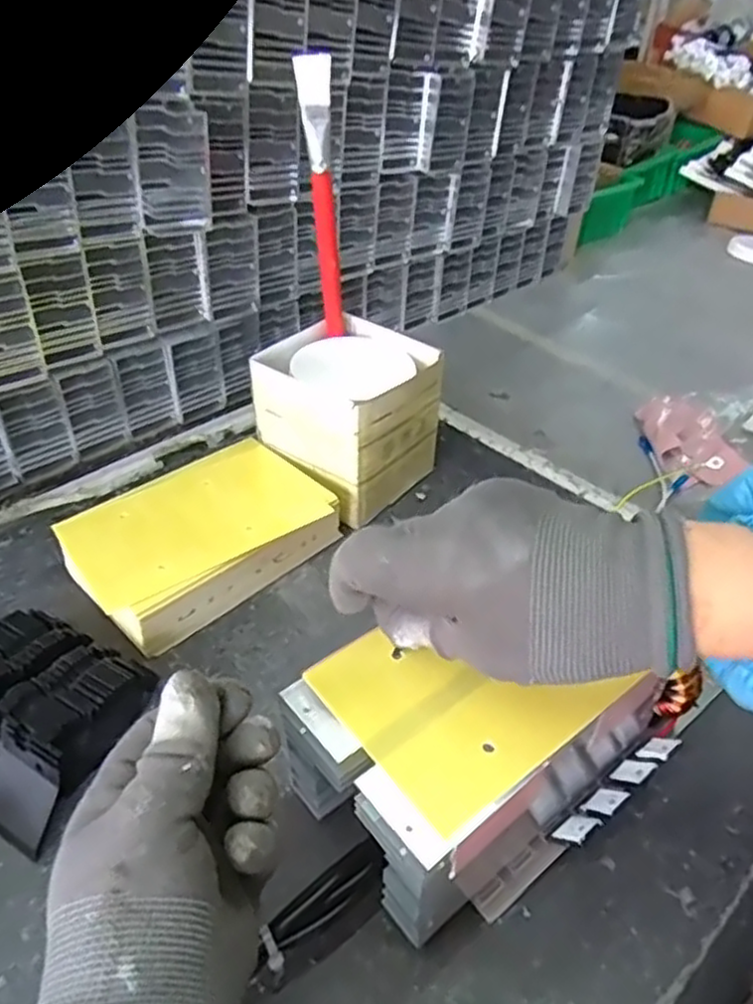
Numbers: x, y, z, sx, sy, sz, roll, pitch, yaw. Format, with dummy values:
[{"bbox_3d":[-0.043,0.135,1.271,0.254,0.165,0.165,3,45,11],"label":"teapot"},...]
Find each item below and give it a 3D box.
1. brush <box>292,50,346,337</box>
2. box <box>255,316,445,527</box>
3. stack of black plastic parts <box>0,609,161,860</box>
[{"bbox_3d":[-0.039,-0.212,0.512,0.029,0.185,0.013,14,42,12],"label":"brush"},{"bbox_3d":[-0.022,-0.065,0.566,0.111,0.112,0.118,28,45,28],"label":"box"},{"bbox_3d":[-0.187,0.116,0.394,0.119,0.035,0.105,23,43,24],"label":"stack of black plastic parts"}]

